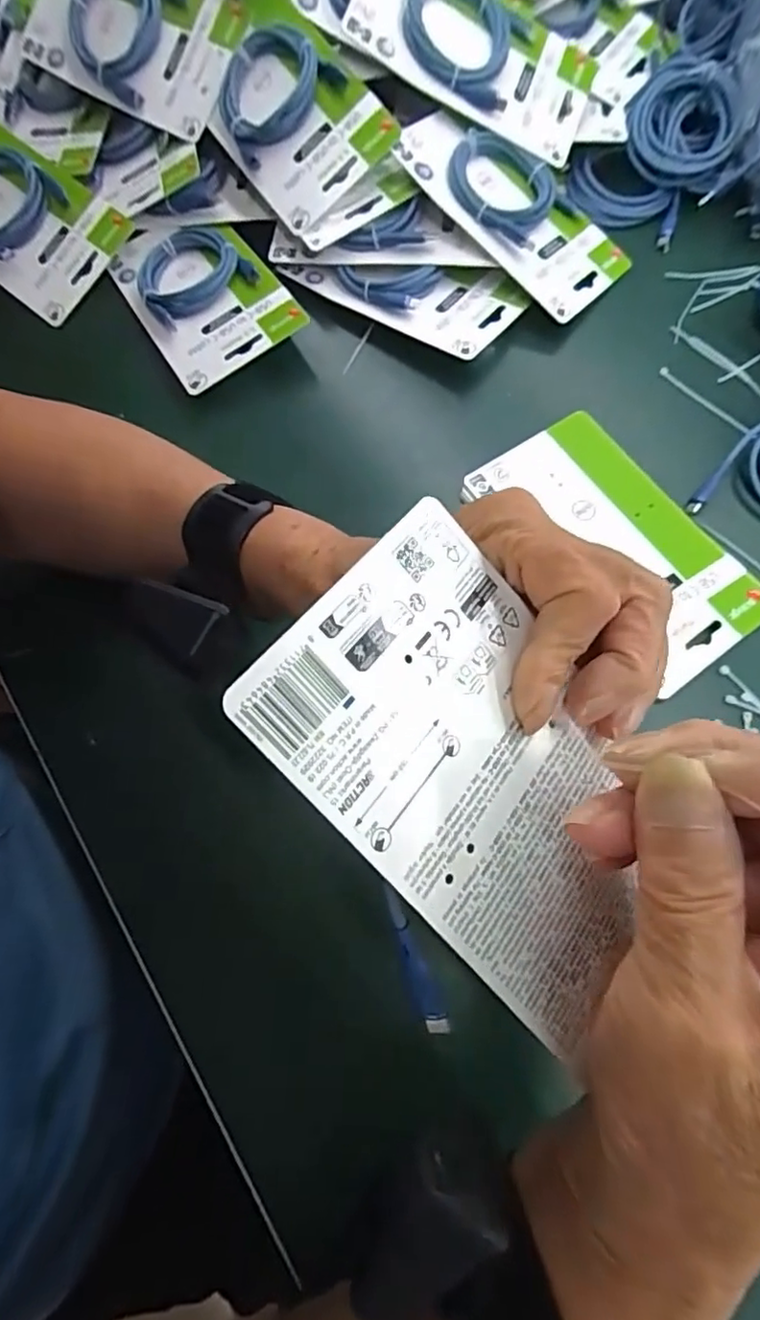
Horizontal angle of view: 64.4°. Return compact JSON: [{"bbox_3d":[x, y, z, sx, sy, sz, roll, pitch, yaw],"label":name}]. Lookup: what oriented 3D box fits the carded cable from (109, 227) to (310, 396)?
[{"bbox_3d":[-0.136,-0.279,0.454,0.097,0.026,0.171,-31,72,-7],"label":"carded cable"}]

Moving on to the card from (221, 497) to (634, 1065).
[{"bbox_3d":[0.037,0.038,0.190,0.155,0.004,0.096,50,62,-13],"label":"card"}]

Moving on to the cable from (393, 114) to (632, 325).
[{"bbox_3d":[0.101,-0.330,0.440,0.093,0.015,0.174,-43,91,-16],"label":"cable"}]

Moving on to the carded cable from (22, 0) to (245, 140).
[{"bbox_3d":[-0.194,-0.487,0.469,0.180,0.017,0.095,31,100,7],"label":"carded cable"}]

